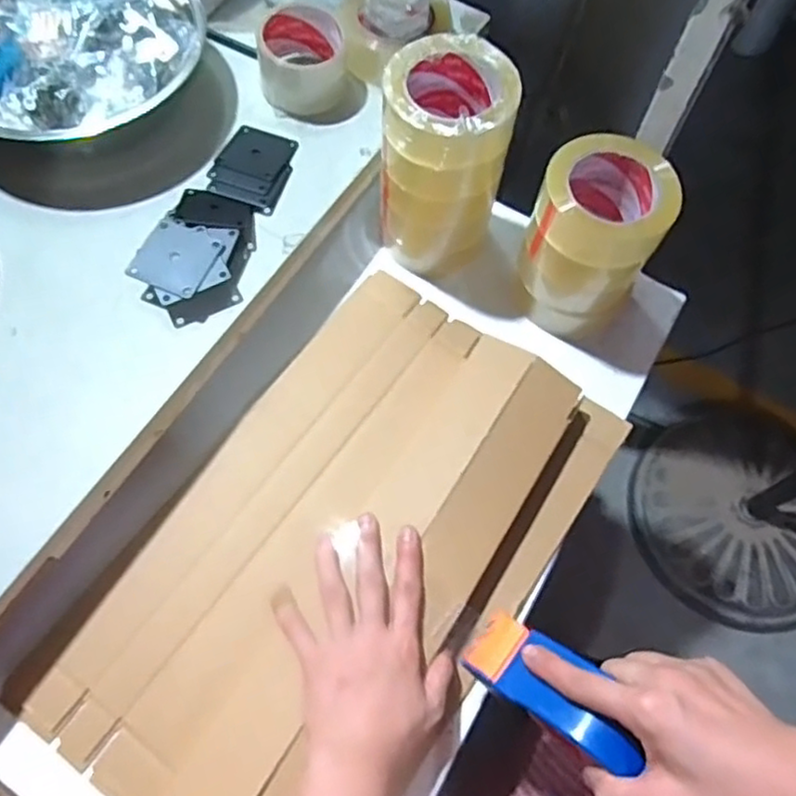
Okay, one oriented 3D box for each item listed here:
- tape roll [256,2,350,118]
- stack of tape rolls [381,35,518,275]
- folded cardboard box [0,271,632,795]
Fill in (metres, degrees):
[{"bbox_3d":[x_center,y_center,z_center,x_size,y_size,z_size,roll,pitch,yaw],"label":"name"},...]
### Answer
[{"bbox_3d":[-0.092,-0.332,0.658,0.085,0.059,0.097,-5,65,-5],"label":"tape roll"},{"bbox_3d":[0.040,-0.217,0.631,0.108,0.199,0.099,-12,66,-9],"label":"stack of tape rolls"},{"bbox_3d":[-0.048,0.126,0.559,0.291,0.054,0.492,35,68,13],"label":"folded cardboard box"}]

